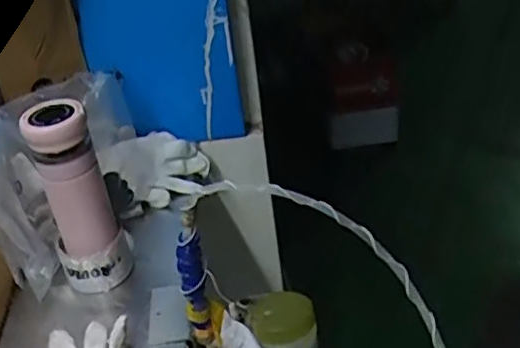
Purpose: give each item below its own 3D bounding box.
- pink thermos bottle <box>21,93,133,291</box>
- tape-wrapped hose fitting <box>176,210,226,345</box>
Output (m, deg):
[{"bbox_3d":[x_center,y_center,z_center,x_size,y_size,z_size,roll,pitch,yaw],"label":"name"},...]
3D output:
[{"bbox_3d":[-0.208,0.032,0.741,0.079,0.230,0.060,-18,34,-9],"label":"pink thermos bottle"},{"bbox_3d":[-0.062,0.110,0.653,0.038,0.193,0.030,-11,34,-6],"label":"tape-wrapped hose fitting"}]

